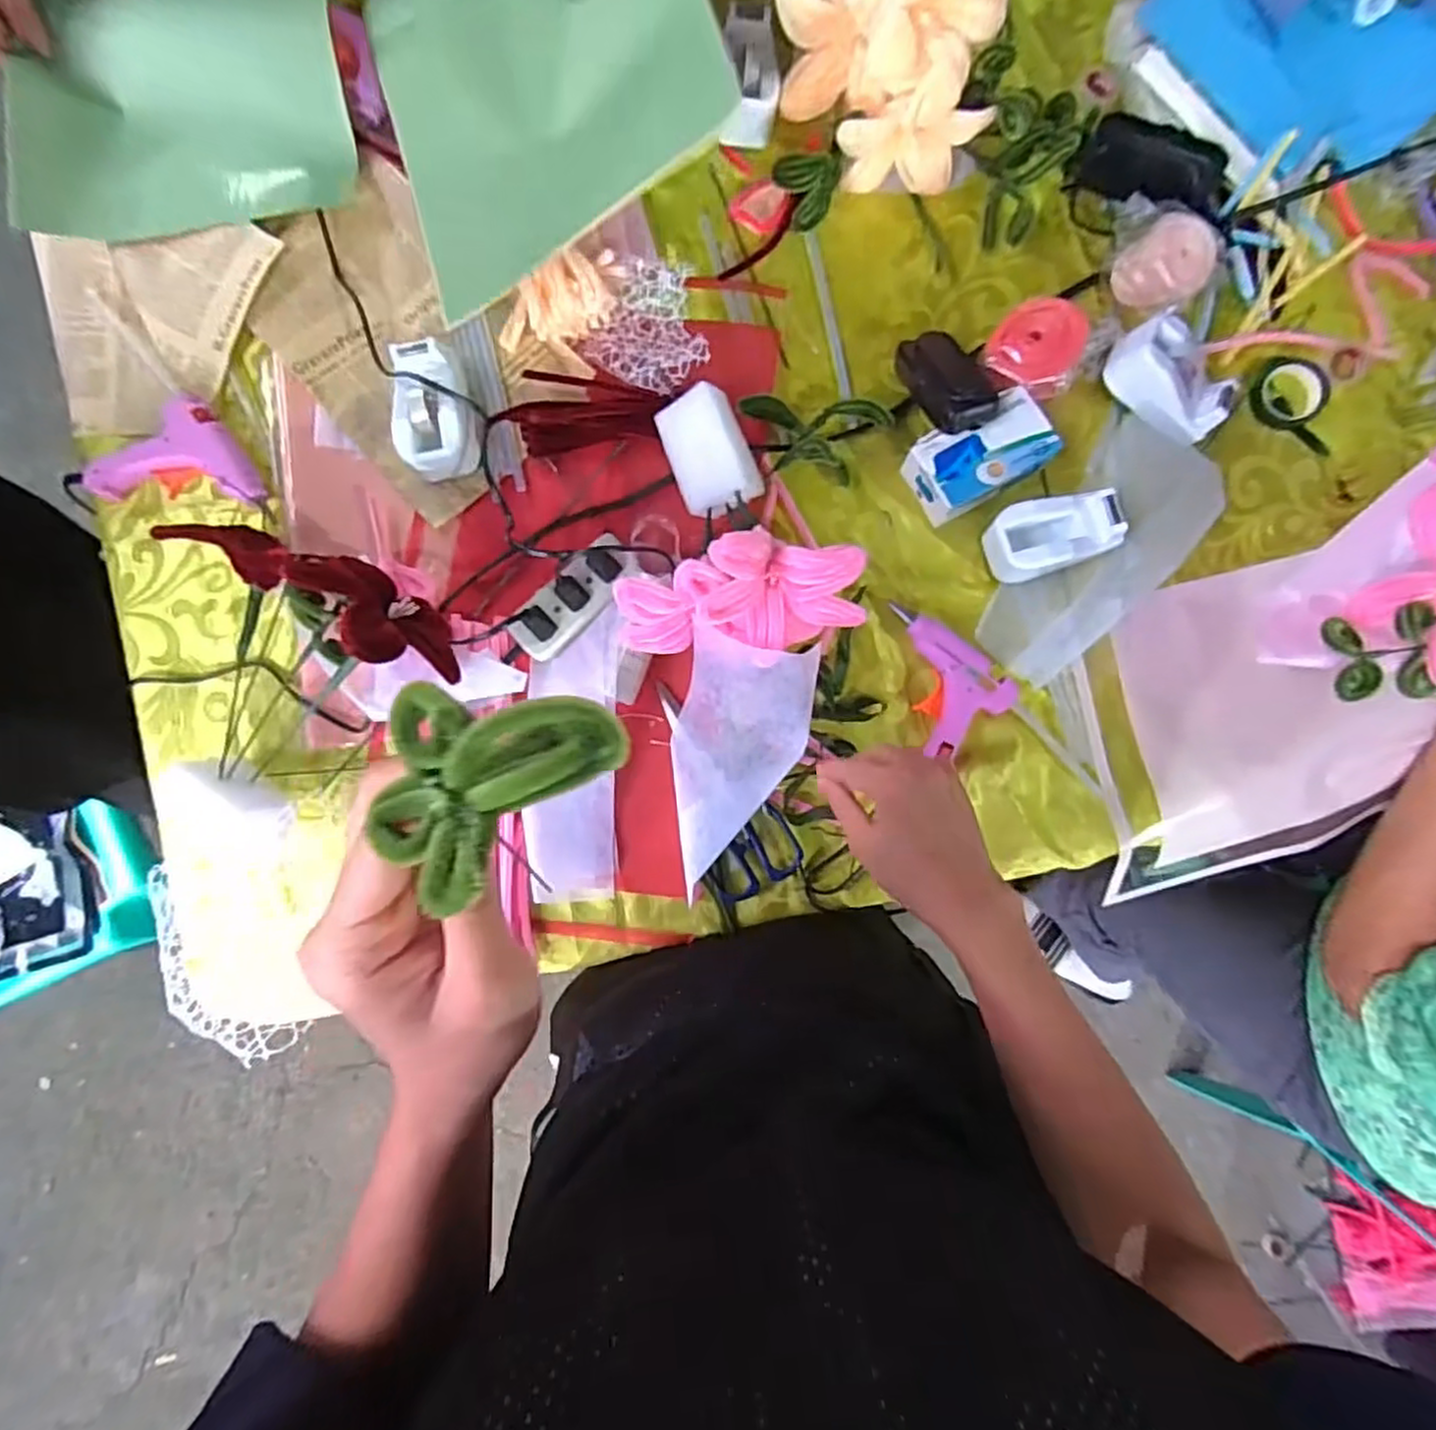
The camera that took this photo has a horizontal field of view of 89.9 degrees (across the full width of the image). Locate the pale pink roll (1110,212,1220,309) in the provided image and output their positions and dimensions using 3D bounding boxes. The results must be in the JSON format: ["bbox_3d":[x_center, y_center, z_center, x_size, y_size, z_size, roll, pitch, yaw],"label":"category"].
[{"bbox_3d":[0.373,-0.377,0.593,0.066,0.042,0.071,0,84,-1],"label":"pale pink roll"}]

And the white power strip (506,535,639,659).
[{"bbox_3d":[-0.114,-0.094,0.573,0.112,0.024,0.045,-43,86,-5],"label":"white power strip"}]

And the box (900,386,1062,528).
[{"bbox_3d":[0.215,-0.211,0.596,0.109,0.048,0.066,-28,85,-4],"label":"box"}]

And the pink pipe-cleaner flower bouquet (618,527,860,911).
[{"bbox_3d":[0.003,-0.004,0.534,0.160,0.084,0.270,9,117,0],"label":"pink pipe-cleaner flower bouquet"}]

